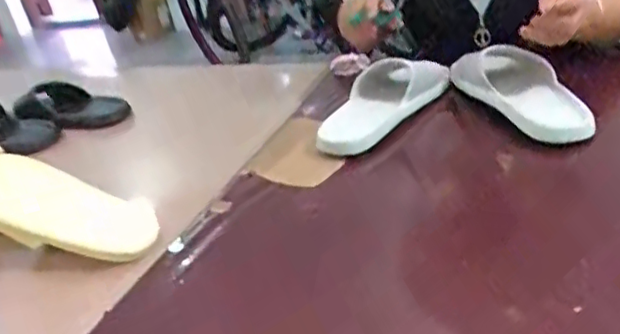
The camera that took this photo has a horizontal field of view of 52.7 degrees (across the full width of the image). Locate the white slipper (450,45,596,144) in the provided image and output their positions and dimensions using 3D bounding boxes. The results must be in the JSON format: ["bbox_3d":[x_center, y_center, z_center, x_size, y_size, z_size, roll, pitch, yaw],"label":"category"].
[{"bbox_3d":[0.291,-0.113,0.874,0.107,0.081,0.246,-14,30,-11],"label":"white slipper"}]

